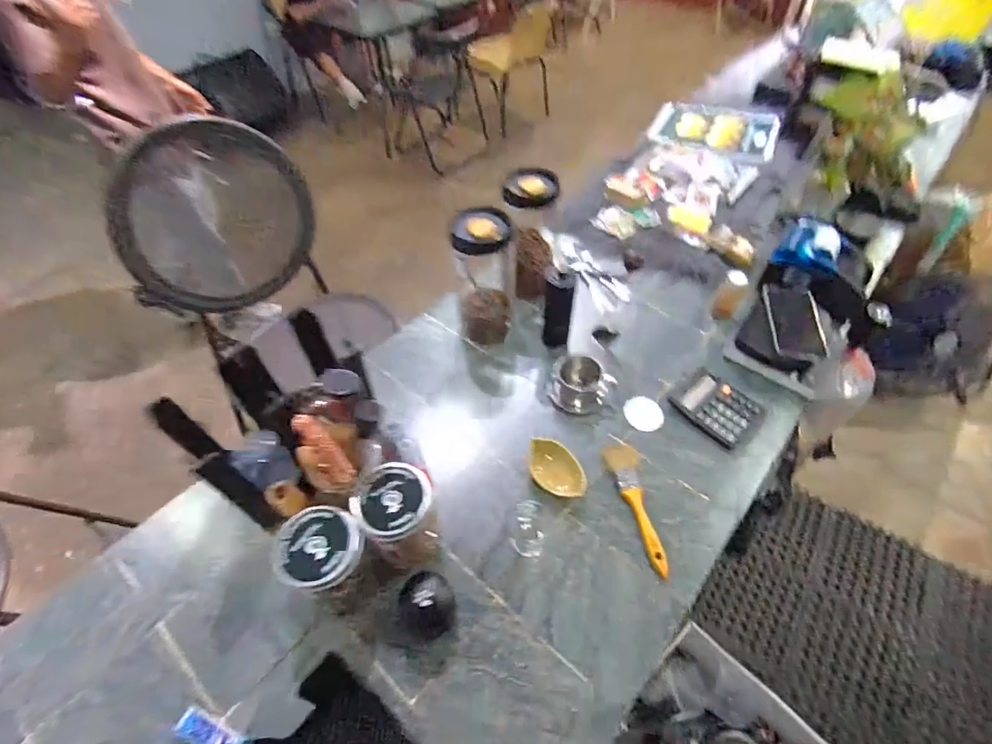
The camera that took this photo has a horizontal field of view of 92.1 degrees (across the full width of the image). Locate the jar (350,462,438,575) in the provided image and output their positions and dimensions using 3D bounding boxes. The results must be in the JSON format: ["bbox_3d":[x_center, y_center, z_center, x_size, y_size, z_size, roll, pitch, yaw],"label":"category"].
[{"bbox_3d":[-0.118,0.181,0.593,0.090,0.110,0.093,0,52,1],"label":"jar"}]

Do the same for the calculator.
[{"bbox_3d":[0.357,0.052,0.772,0.108,0.013,0.124,-34,59,-23],"label":"calculator"}]

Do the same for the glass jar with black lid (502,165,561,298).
[{"bbox_3d":[0.069,-0.255,0.893,0.086,0.217,0.088,0,52,1],"label":"glass jar with black lid"}]

